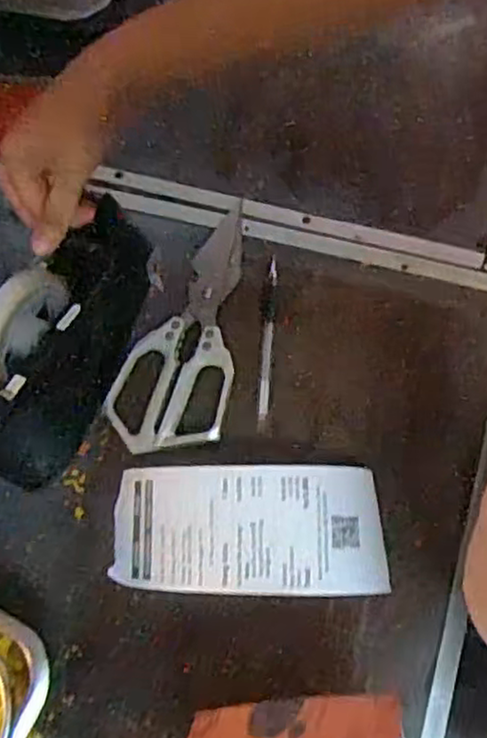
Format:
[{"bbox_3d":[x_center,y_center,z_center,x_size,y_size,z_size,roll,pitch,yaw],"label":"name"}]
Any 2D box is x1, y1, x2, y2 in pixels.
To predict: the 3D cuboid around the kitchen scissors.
[{"bbox_3d":[-0.042,-0.036,0.509,0.083,0.006,0.196,9,73,8],"label":"kitchen scissors"}]

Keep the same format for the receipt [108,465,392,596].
[{"bbox_3d":[0.000,0.104,0.447,0.178,0.037,0.080,0,72,5],"label":"receipt"}]

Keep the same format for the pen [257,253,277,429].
[{"bbox_3d":[0.017,-0.021,0.500,0.009,0.006,0.130,2,72,6],"label":"pen"}]

